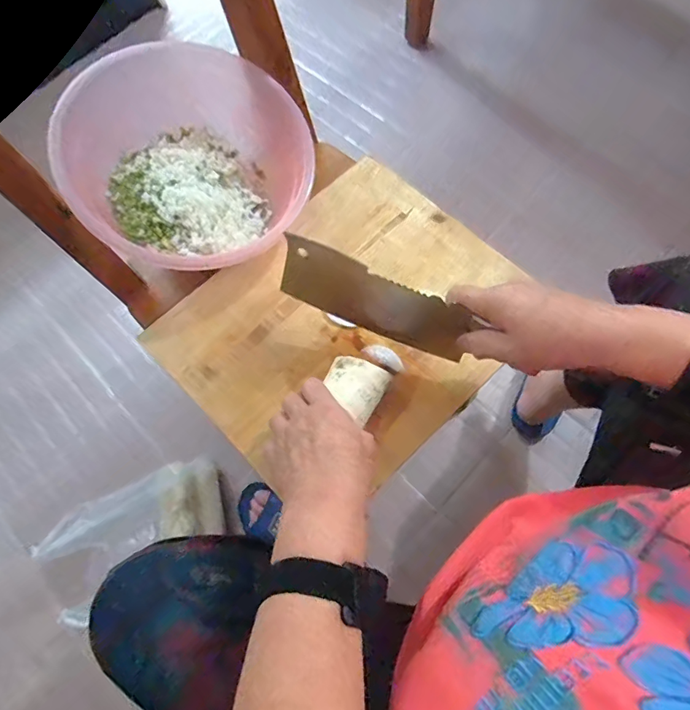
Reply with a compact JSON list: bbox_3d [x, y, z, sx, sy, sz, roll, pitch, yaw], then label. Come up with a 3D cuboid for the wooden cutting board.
[{"bbox_3d":[0.000,-0.039,0.525,0.353,0.024,0.304,-43,72,-11],"label":"wooden cutting board"}]

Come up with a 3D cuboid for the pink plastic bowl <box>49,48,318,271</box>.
[{"bbox_3d":[-0.179,-0.231,0.550,0.230,0.138,0.281,37,76,13],"label":"pink plastic bowl"}]

